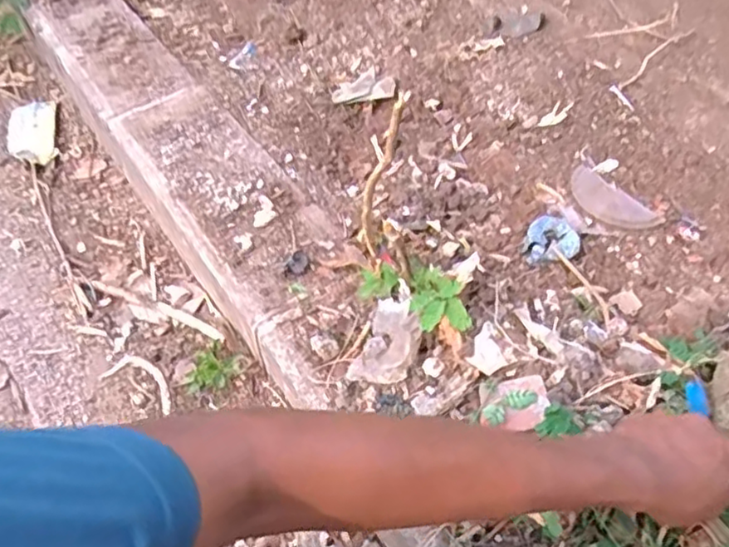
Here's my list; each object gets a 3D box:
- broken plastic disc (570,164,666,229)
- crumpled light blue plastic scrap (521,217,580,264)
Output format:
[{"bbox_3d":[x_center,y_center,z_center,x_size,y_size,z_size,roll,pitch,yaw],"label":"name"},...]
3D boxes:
[{"bbox_3d":[0.287,-0.084,0.748,0.062,0.010,0.115,-38,60,-25],"label":"broken plastic disc"},{"bbox_3d":[0.204,-0.035,0.697,0.056,0.025,0.050,-9,53,-7],"label":"crumpled light blue plastic scrap"}]

